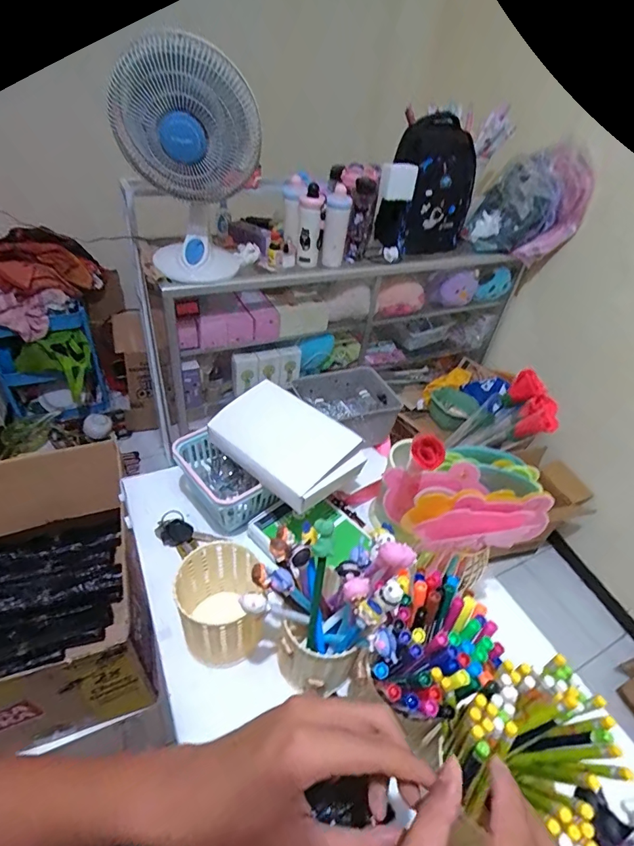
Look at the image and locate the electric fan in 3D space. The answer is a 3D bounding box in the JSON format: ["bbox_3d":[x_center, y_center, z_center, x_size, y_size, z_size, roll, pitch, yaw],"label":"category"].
[{"bbox_3d":[-0.323,-0.668,1.162,0.334,0.527,0.418,-4,42,-13],"label":"electric fan"}]

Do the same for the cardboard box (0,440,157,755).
[{"bbox_3d":[-0.455,0.266,0.714,0.305,0.229,0.385,-12,44,-21],"label":"cardboard box"}]

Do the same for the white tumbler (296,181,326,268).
[{"bbox_3d":[-0.020,-0.599,1.343,0.079,0.219,0.073,6,40,-1],"label":"white tumbler"}]

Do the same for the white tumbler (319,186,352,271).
[{"bbox_3d":[0.059,-0.611,1.376,0.061,0.228,0.080,16,41,10],"label":"white tumbler"}]

